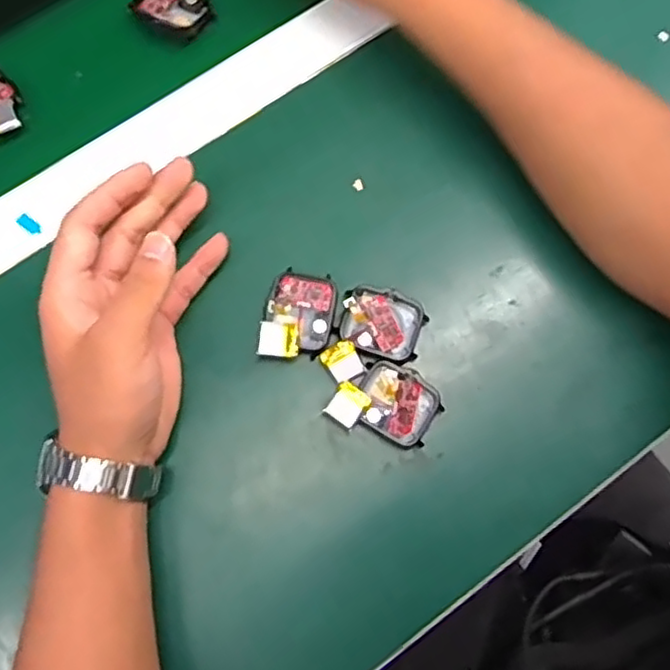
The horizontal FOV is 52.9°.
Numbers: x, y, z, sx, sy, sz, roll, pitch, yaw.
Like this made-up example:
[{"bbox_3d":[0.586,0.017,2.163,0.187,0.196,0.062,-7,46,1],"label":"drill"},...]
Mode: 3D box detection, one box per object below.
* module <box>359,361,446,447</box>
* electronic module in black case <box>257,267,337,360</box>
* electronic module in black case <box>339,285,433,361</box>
[{"bbox_3d":[0.034,0.037,0.371,0.046,0.009,0.038,33,78,6],"label":"module"},{"bbox_3d":[-0.020,-0.011,0.377,0.037,0.012,0.052,10,77,1],"label":"electronic module in black case"},{"bbox_3d":[0.027,-0.007,0.376,0.045,0.014,0.038,10,77,1],"label":"electronic module in black case"}]

